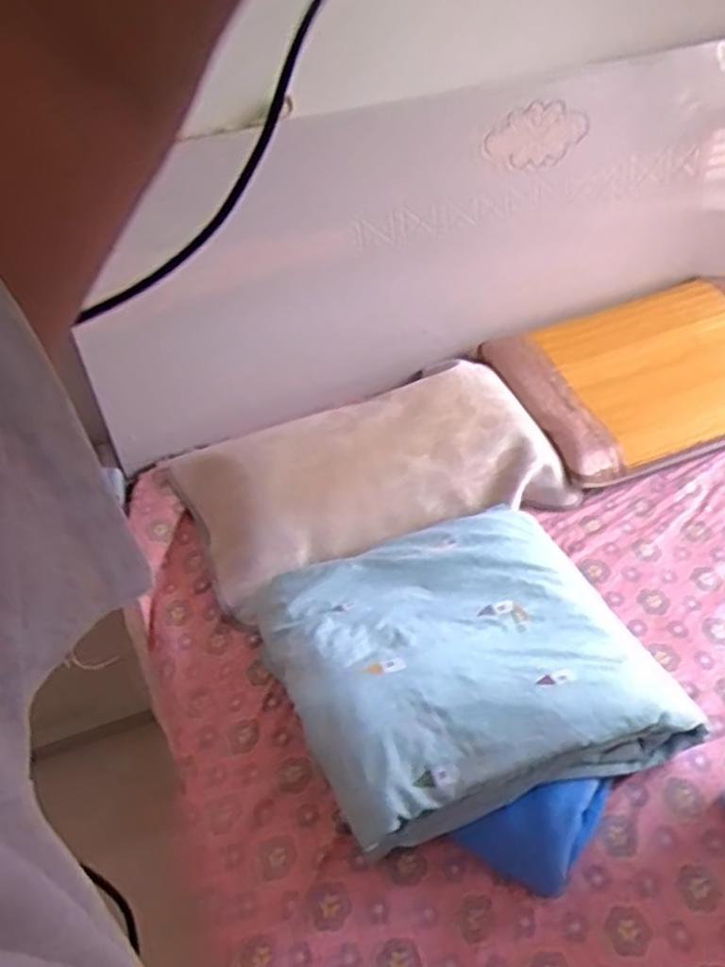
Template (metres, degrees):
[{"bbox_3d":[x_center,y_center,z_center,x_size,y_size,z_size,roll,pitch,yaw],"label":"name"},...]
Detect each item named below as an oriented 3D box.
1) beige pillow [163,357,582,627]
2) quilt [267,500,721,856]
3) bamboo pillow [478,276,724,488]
[{"bbox_3d":[0.004,-0.019,1.351,0.637,0.132,0.406,-20,46,-14],"label":"beige pillow"},{"bbox_3d":[0.125,0.217,1.039,0.492,0.110,0.455,-17,45,-12],"label":"quilt"},{"bbox_3d":[0.612,-0.228,1.480,0.642,0.158,0.375,-16,45,-12],"label":"bamboo pillow"}]

